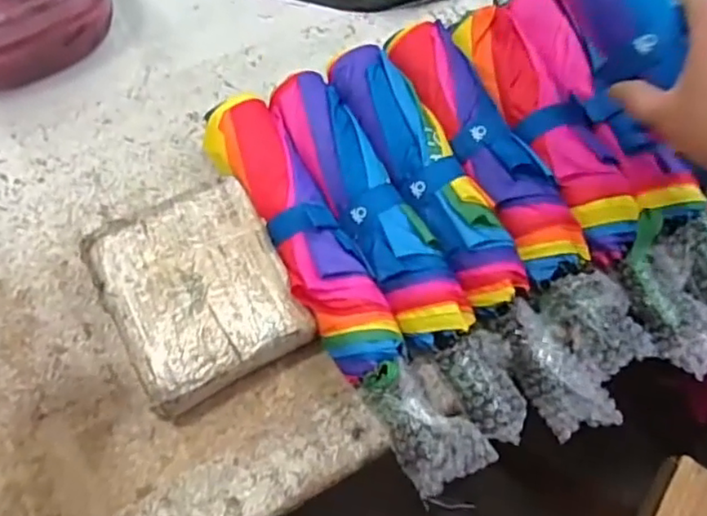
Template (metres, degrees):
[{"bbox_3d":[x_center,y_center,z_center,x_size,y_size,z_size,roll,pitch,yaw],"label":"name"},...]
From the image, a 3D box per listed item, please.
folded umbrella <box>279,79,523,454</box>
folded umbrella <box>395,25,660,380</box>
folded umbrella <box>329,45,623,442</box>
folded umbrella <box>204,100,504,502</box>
[{"bbox_3d":[0.022,-0.013,0.474,0.054,0.051,0.280,-30,73,-11],"label":"folded umbrella"},{"bbox_3d":[0.115,-0.063,0.486,0.059,0.040,0.291,-27,73,-10],"label":"folded umbrella"},{"bbox_3d":[0.073,-0.032,0.476,0.058,0.045,0.303,-28,73,-11],"label":"folded umbrella"},{"bbox_3d":[-0.014,0.020,0.458,0.053,0.060,0.310,-29,76,-11],"label":"folded umbrella"}]

